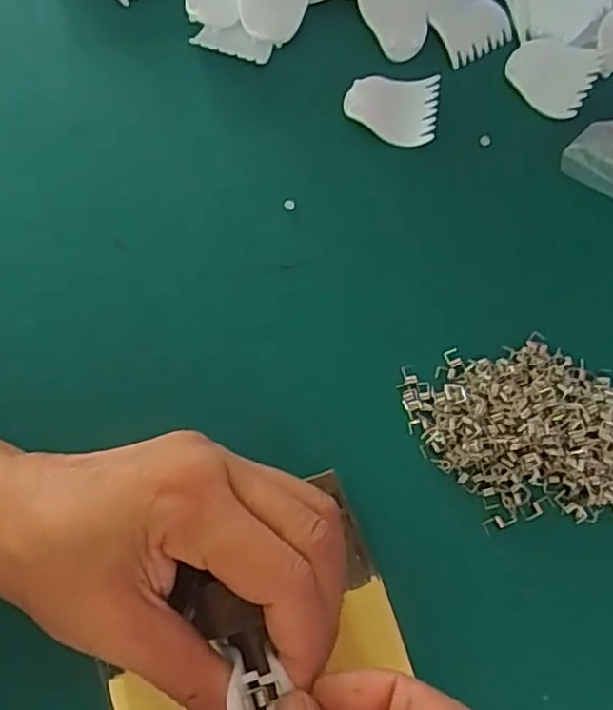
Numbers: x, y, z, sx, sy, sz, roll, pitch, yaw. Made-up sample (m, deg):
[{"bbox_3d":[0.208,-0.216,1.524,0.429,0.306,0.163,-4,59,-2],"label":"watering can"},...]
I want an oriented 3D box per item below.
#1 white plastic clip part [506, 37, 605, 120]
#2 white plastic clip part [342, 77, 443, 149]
[{"bbox_3d":[0.127,-0.148,0.355,0.043,0.006,0.040,25,86,21],"label":"white plastic clip part"},{"bbox_3d":[0.044,-0.127,0.347,0.047,0.007,0.038,-1,71,0],"label":"white plastic clip part"}]

